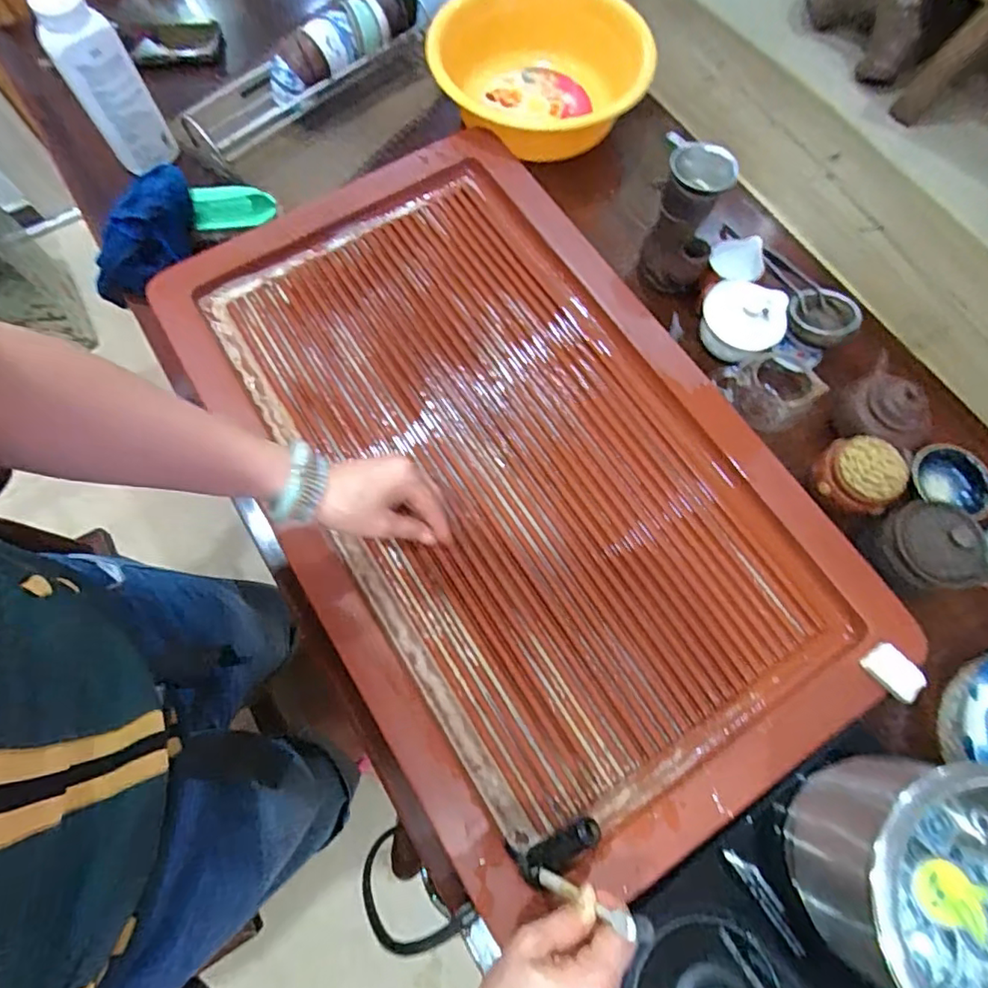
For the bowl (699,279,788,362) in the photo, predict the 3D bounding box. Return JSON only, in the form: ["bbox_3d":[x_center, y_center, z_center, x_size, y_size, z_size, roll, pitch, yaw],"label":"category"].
[{"bbox_3d":[0.284,-0.200,0.643,0.084,0.066,0.090,0,71,-1],"label":"bowl"}]

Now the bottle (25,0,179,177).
[{"bbox_3d":[-0.449,-0.472,0.653,0.081,0.184,0.057,-34,78,-8],"label":"bottle"}]

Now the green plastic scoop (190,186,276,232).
[{"bbox_3d":[-0.320,-0.354,0.690,0.097,0.052,0.028,-8,59,-2],"label":"green plastic scoop"}]

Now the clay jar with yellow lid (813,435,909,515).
[{"bbox_3d":[0.372,-0.022,0.567,0.066,0.048,0.068,15,71,4],"label":"clay jar with yellow lid"}]

